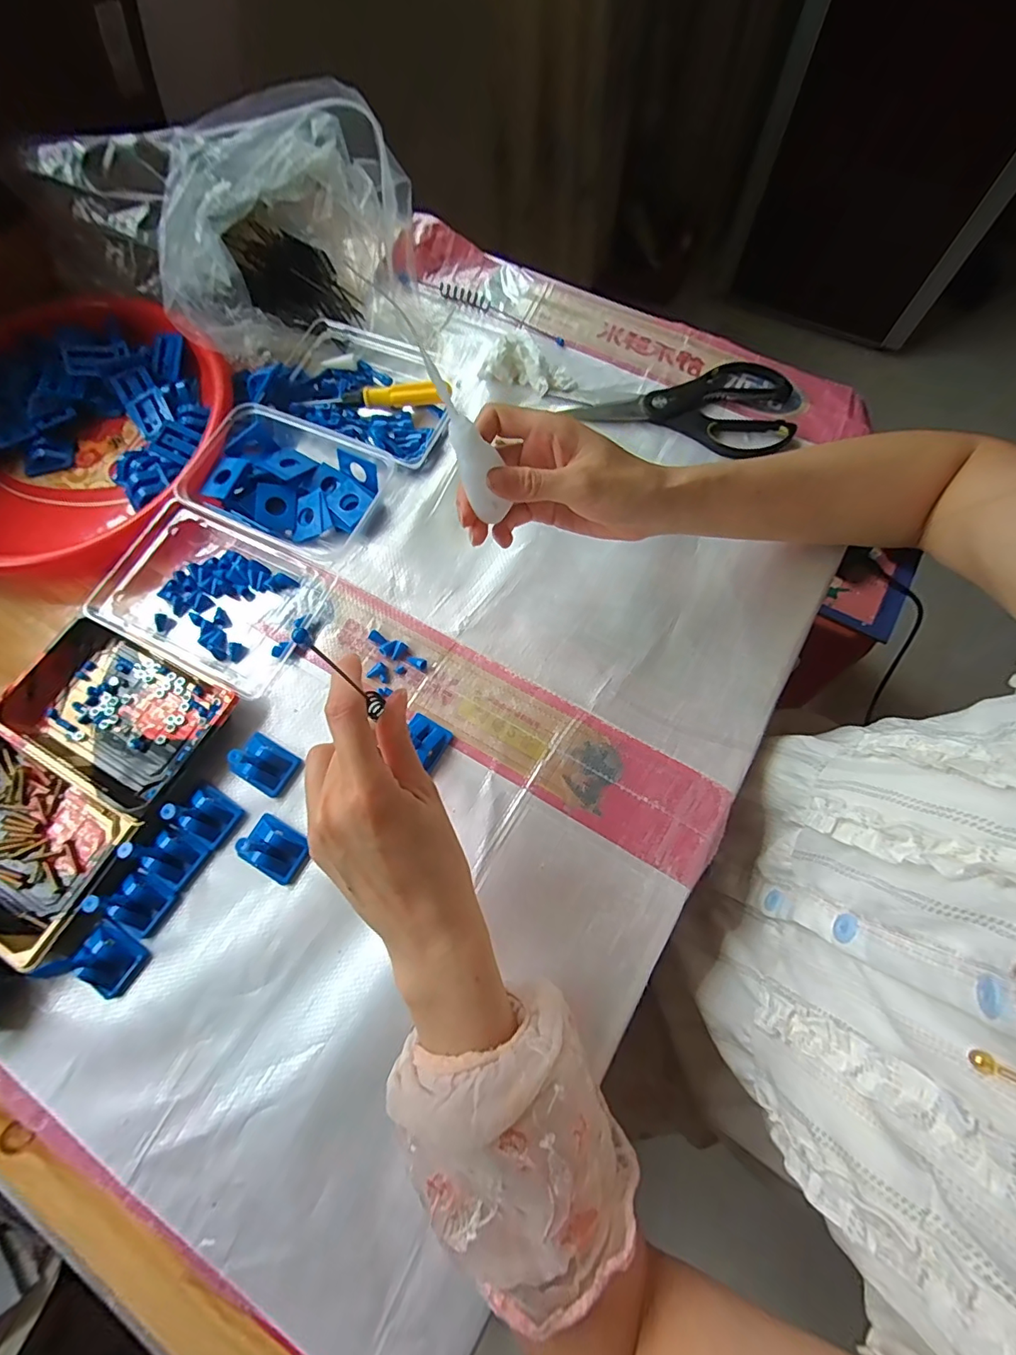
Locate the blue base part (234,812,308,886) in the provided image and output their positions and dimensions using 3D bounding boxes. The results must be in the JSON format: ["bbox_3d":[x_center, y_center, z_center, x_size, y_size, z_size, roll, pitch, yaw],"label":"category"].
[{"bbox_3d":[-0.166,0.118,0.343,0.041,0.045,0.034,26,74,10],"label":"blue base part"}]

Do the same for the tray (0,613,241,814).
[{"bbox_3d":[-0.300,0.026,0.386,0.159,0.026,0.103,25,74,10],"label":"tray"}]

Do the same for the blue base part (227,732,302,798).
[{"bbox_3d":[-0.182,0.061,0.362,0.040,0.044,0.033,30,75,12],"label":"blue base part"}]

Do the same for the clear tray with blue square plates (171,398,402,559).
[{"bbox_3d":[-0.191,-0.172,0.438,0.147,0.034,0.120,23,74,10],"label":"clear tray with blue square plates"}]

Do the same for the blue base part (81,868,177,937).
[{"bbox_3d":[-0.253,0.152,0.333,0.031,0.046,0.033,31,75,12],"label":"blue base part"}]

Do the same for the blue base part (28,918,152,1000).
[{"bbox_3d":[-0.266,0.184,0.322,0.041,0.043,0.033,42,78,14],"label":"blue base part"}]

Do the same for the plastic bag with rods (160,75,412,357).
[{"bbox_3d":[-0.202,-0.412,0.461,0.205,0.108,0.177,0,71,2],"label":"plastic bag with rods"}]

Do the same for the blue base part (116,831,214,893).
[{"bbox_3d":[-0.236,0.123,0.341,0.036,0.045,0.032,34,76,13],"label":"blue base part"}]

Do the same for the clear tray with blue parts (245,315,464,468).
[{"bbox_3d":[-0.138,-0.266,0.468,0.173,0.034,0.121,20,73,9],"label":"clear tray with blue parts"}]

